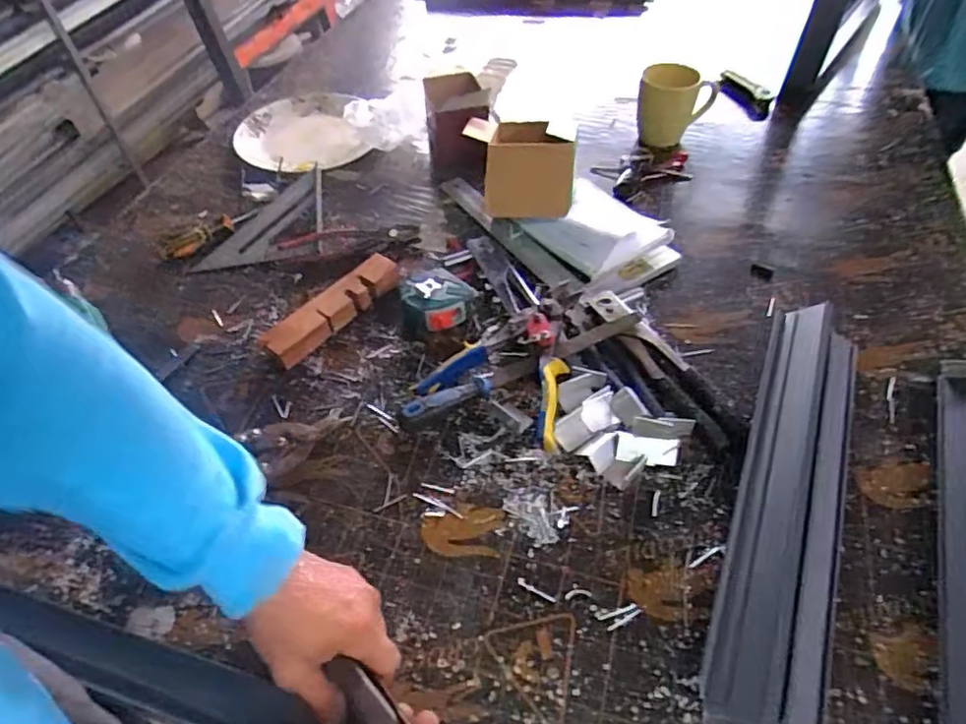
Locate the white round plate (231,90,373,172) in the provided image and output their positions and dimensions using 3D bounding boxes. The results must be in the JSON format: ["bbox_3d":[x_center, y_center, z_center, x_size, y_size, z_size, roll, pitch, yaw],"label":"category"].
[{"bbox_3d":[-0.314,-0.411,1.054,0.236,0.044,0.253,-4,50,-2],"label":"white round plate"}]

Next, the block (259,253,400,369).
[{"bbox_3d":[-0.187,-0.069,0.759,0.047,0.033,0.201,32,58,25],"label":"block"}]

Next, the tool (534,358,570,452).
[{"bbox_3d":[0.072,0.045,0.643,0.029,0.018,0.100,6,73,6],"label":"tool"}]

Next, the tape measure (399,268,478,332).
[{"bbox_3d":[-0.060,-0.077,0.753,0.078,0.041,0.085,-36,58,-25],"label":"tape measure"}]

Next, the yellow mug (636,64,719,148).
[{"bbox_3d":[0.314,-0.421,0.985,0.117,0.107,0.108,15,52,13],"label":"yellow mug"}]

